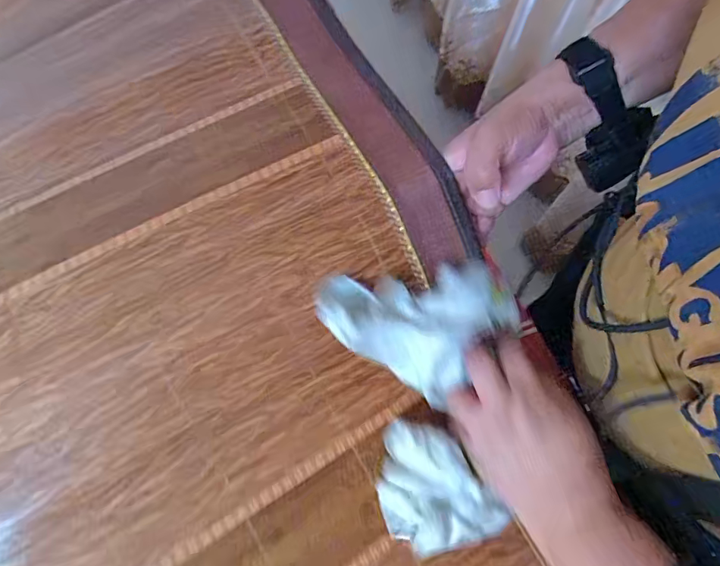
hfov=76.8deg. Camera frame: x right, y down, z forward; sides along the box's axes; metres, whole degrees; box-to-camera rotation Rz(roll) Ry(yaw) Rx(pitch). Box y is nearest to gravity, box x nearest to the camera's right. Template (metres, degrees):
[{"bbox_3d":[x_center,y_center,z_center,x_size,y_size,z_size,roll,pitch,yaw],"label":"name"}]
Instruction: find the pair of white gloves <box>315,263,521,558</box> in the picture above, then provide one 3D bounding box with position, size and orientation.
[{"bbox_3d":[0.055,0.089,0.316,0.146,0.061,0.193,-8,73,-2],"label":"pair of white gloves"}]

